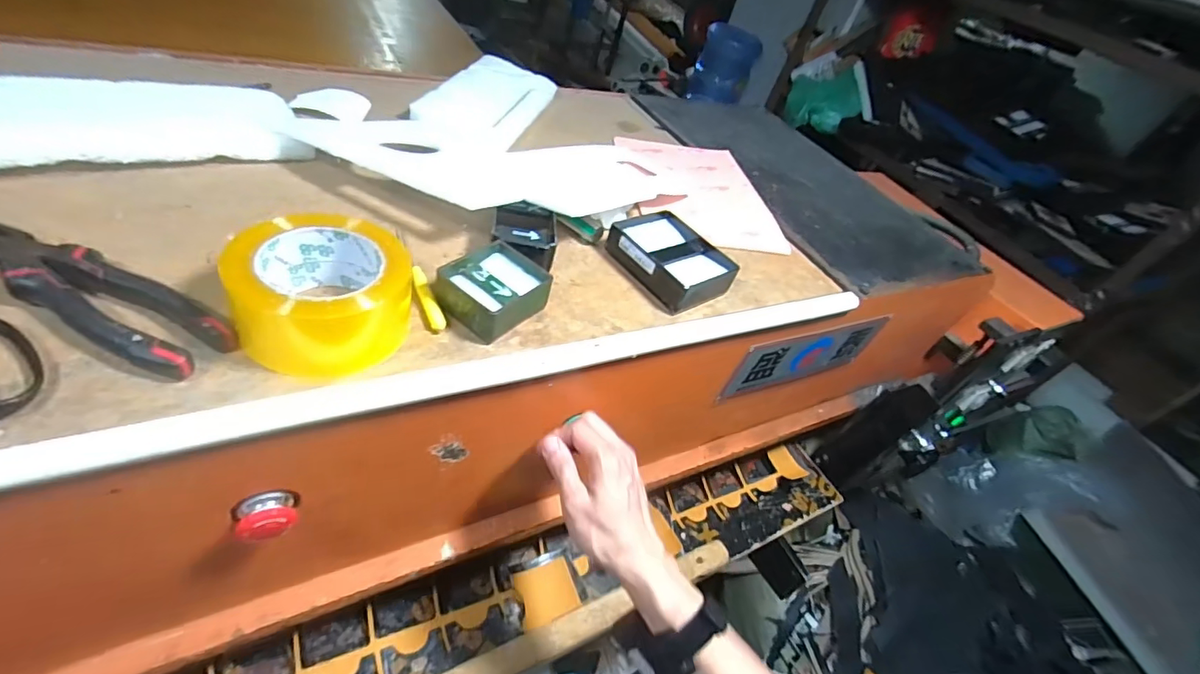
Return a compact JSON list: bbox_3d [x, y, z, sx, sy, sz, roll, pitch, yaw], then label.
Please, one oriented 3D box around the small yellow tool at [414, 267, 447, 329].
[{"bbox_3d":[-0.140,-0.033,0.419,0.012,0.007,0.073,-11,50,-29],"label":"small yellow tool"}]

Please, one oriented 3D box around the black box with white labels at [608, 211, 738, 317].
[{"bbox_3d":[0.074,-0.085,0.531,0.096,0.030,0.114,-27,65,-33],"label":"black box with white labels"}]

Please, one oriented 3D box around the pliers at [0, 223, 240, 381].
[{"bbox_3d":[-0.335,-0.030,0.335,0.194,0.028,0.050,27,27,6],"label":"pliers"}]

